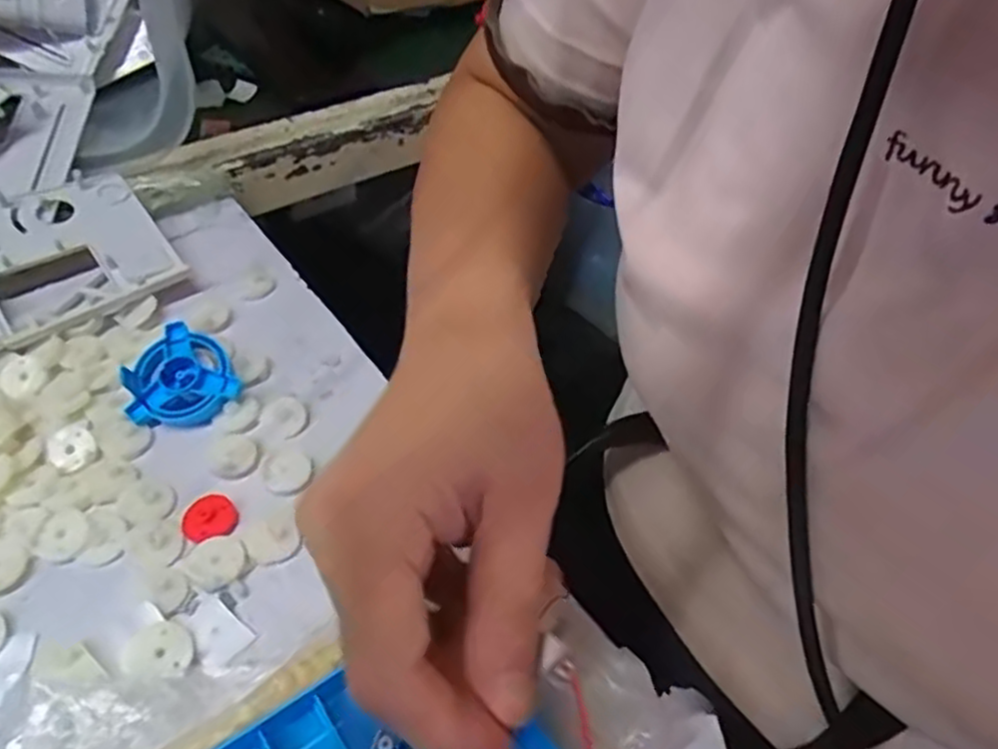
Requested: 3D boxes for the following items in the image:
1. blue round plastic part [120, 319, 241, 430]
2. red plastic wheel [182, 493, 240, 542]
[{"bbox_3d":[-0.163,0.000,0.371,0.054,0.017,0.054,3,65,-6],"label":"blue round plastic part"},{"bbox_3d":[-0.130,0.063,0.327,0.023,0.004,0.021,2,45,-2],"label":"red plastic wheel"}]

